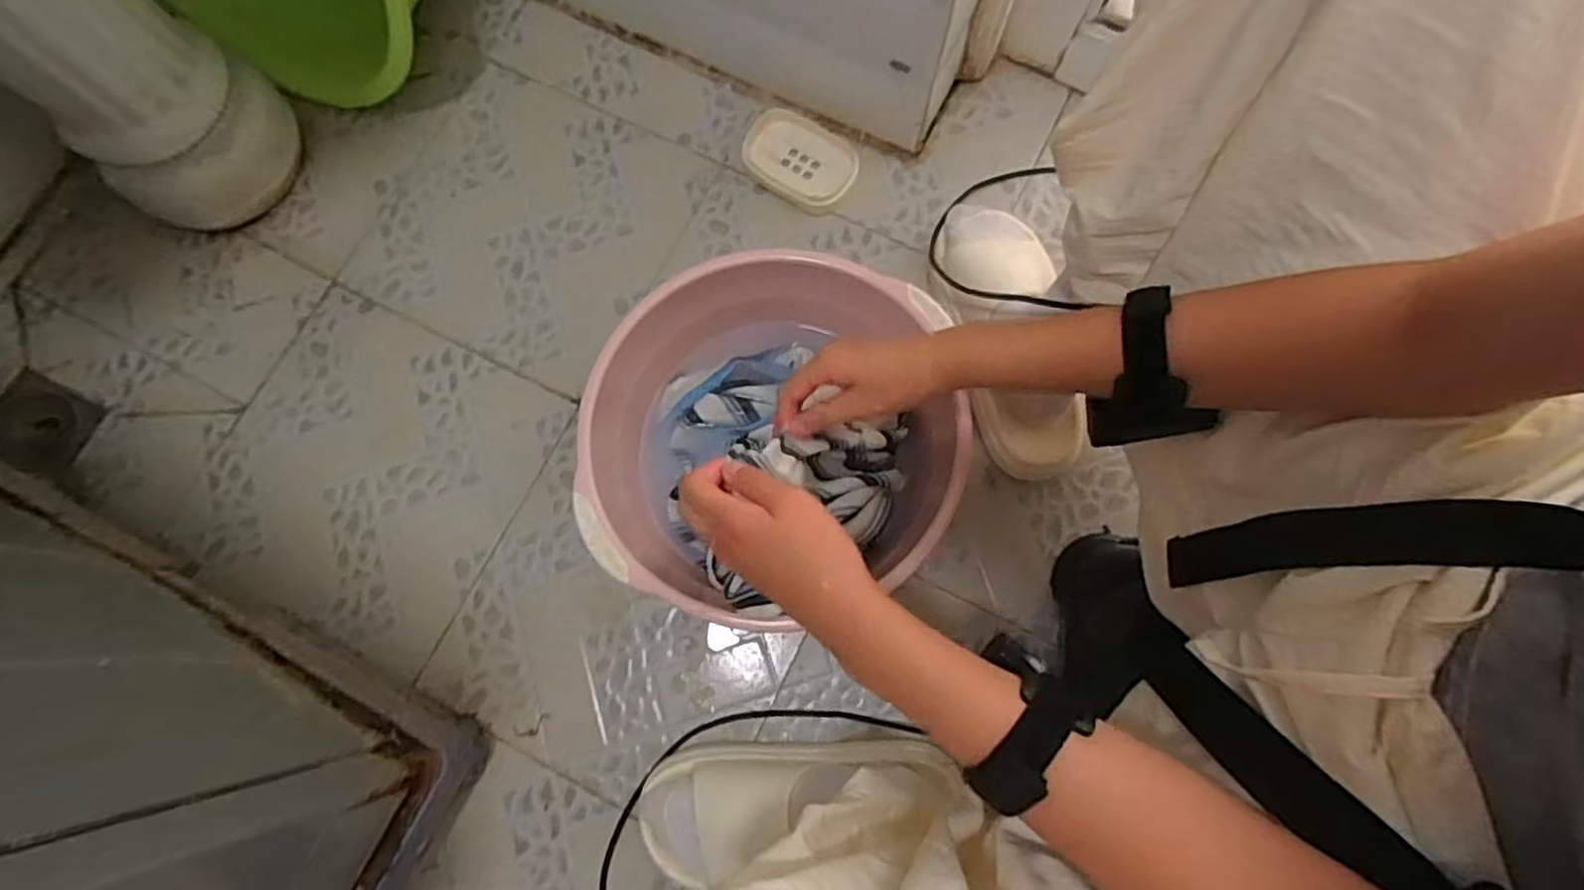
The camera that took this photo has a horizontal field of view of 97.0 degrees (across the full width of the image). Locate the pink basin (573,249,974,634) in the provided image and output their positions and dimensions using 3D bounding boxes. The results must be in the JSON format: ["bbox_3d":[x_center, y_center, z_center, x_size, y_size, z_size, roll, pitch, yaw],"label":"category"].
[{"bbox_3d":[-0.016,-0.006,0.612,0.306,0.132,0.279,0,76,0],"label":"pink basin"}]

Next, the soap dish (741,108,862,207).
[{"bbox_3d":[0.011,-0.300,0.731,0.118,0.023,0.080,28,79,7],"label":"soap dish"}]

